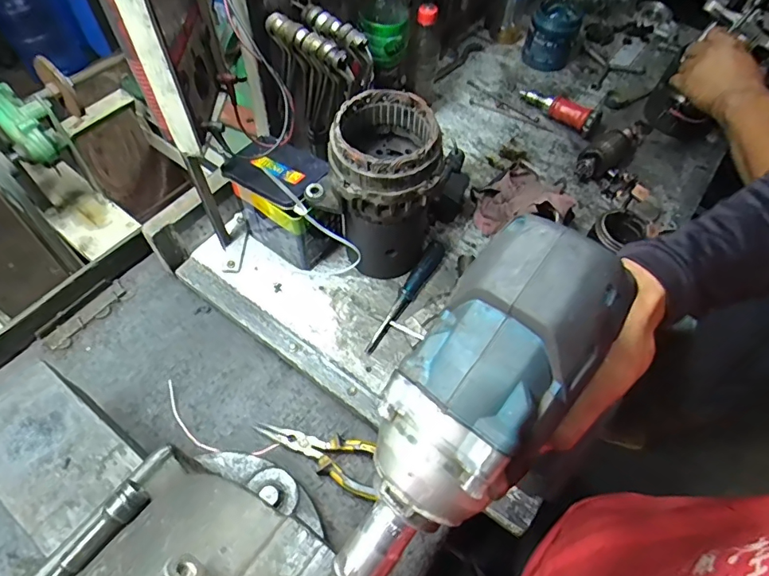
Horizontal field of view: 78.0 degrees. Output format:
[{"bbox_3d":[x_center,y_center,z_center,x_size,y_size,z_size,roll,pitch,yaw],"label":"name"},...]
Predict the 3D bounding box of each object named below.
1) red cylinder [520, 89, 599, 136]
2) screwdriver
[{"bbox_3d":[0.316,-0.330,0.867,0.154,0.046,0.042,34,62,17],"label":"red cylinder"},{"bbox_3d":[0.034,0.009,0.665,0.024,0.027,0.196,27,61,13],"label":"screwdriver"}]

